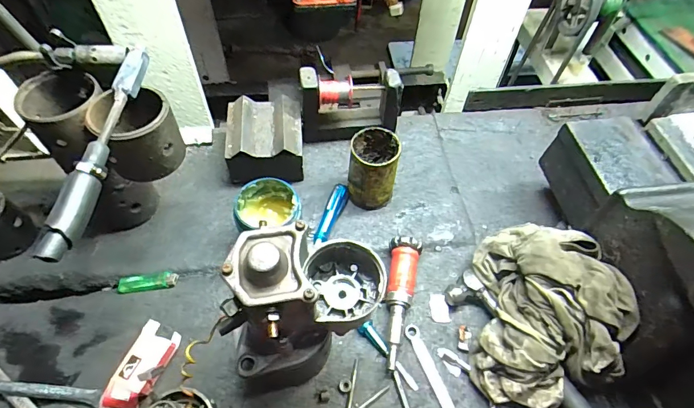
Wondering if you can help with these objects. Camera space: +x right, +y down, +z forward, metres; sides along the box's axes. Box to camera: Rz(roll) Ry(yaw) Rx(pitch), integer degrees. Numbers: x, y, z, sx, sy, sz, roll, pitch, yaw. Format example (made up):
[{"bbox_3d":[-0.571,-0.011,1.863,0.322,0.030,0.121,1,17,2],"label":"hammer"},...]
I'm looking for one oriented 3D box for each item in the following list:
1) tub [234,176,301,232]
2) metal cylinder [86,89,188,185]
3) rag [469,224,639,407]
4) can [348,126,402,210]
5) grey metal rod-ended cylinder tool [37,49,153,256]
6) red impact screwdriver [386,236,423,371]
[{"bbox_3d":[-0.114,0.023,0.593,0.089,0.096,0.080,-13,57,-11],"label":"tub"},{"bbox_3d":[-0.247,-0.083,0.487,0.088,0.077,0.083,1,55,-1],"label":"metal cylinder"},{"bbox_3d":[0.250,0.125,0.512,0.152,0.108,0.226,9,56,4],"label":"rag"},{"bbox_3d":[0.040,-0.053,0.643,0.069,0.109,0.077,5,55,1],"label":"can"},{"bbox_3d":[-0.252,-0.064,0.427,0.026,0.033,0.260,3,55,0],"label":"grey metal rod-ended cylinder tool"},{"bbox_3d":[0.072,0.129,0.565,0.043,0.036,0.176,10,56,5],"label":"red impact screwdriver"}]

